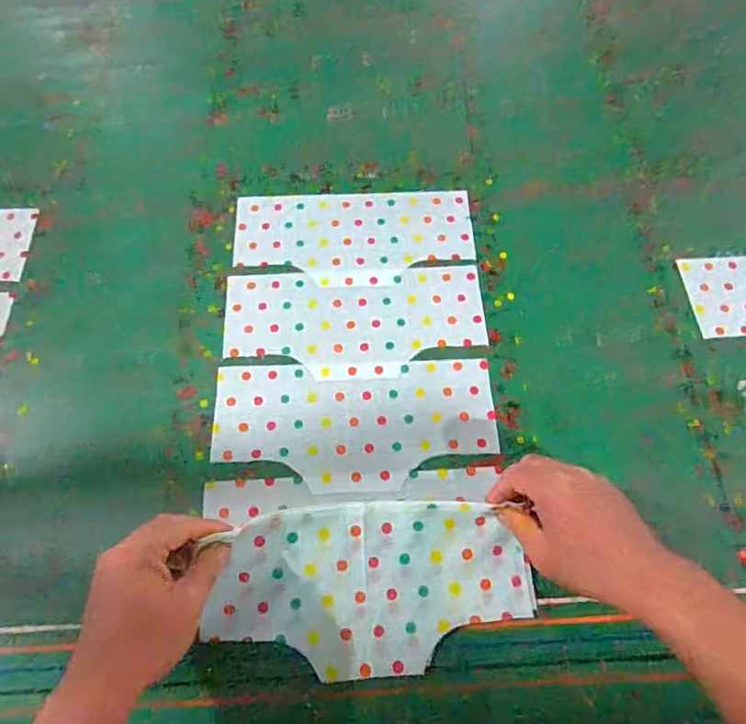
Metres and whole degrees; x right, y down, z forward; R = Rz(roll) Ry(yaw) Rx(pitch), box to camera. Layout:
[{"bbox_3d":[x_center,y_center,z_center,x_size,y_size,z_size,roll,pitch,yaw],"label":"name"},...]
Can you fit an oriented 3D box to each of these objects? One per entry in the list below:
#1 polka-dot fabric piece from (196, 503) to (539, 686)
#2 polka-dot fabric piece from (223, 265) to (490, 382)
[{"bbox_3d":[0.005,0.195,0.466,0.265,0.027,0.139,-2,80,-7],"label":"polka-dot fabric piece"},{"bbox_3d":[-0.019,-0.045,0.604,0.287,0.008,0.136,-3,66,0],"label":"polka-dot fabric piece"}]

